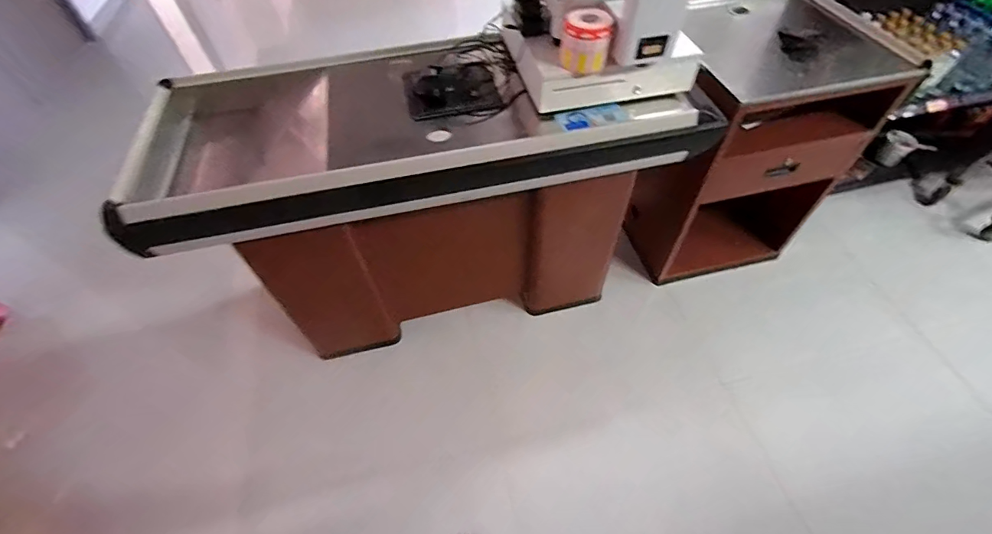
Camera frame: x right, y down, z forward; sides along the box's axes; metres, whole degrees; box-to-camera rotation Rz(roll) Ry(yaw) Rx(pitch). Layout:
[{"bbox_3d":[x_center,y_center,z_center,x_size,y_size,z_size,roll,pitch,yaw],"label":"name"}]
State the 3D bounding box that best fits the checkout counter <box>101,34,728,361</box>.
[{"bbox_3d":[-0.223,-0.237,1.486,1.438,0.806,0.641,-12,54,-7],"label":"checkout counter"}]

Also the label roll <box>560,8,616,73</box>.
[{"bbox_3d":[0.211,-0.529,1.019,0.114,0.105,0.097,11,54,10],"label":"label roll"}]

